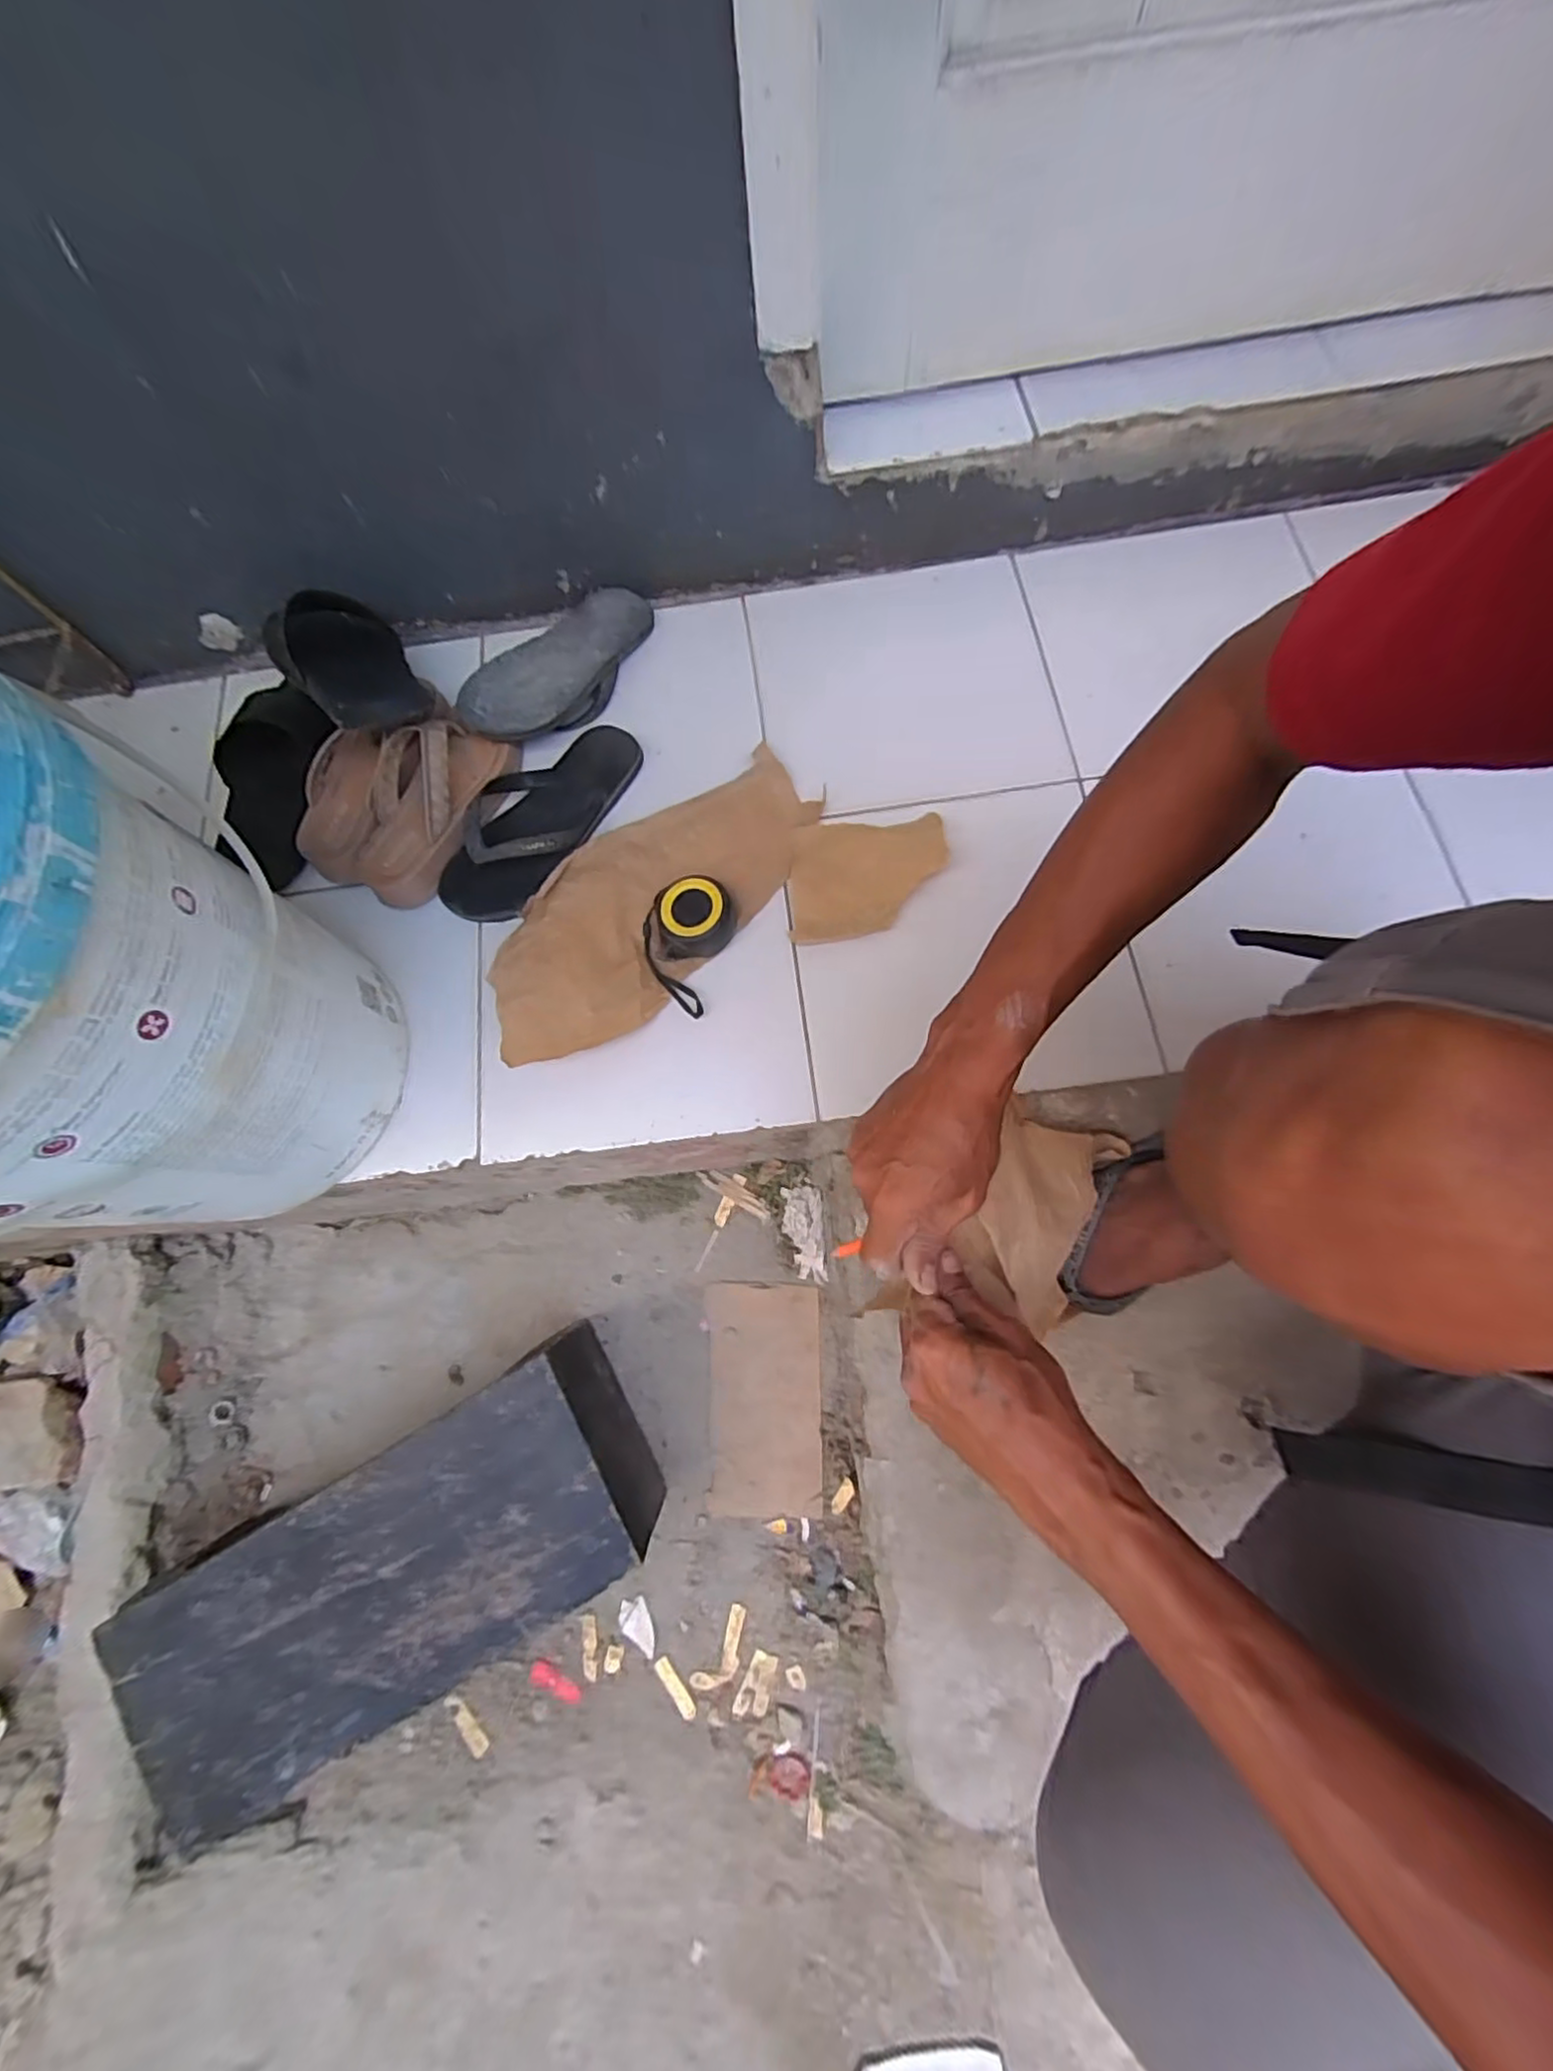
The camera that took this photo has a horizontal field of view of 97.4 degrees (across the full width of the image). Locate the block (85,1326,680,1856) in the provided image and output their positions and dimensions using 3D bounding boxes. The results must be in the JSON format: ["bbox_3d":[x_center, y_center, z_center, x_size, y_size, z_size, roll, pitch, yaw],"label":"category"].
[{"bbox_3d":[-0.333,0.478,0.632,0.422,0.149,0.203,-30,73,-6],"label":"block"}]

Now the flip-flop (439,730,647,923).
[{"bbox_3d":[-0.232,-0.218,0.670,0.108,0.047,0.249,37,80,12],"label":"flip-flop"}]

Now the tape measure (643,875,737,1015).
[{"bbox_3d":[-0.089,-0.089,0.623,0.080,0.033,0.117,18,74,9],"label":"tape measure"}]

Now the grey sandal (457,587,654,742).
[{"bbox_3d":[-0.217,-0.386,0.715,0.095,0.060,0.242,38,80,12],"label":"grey sandal"}]

